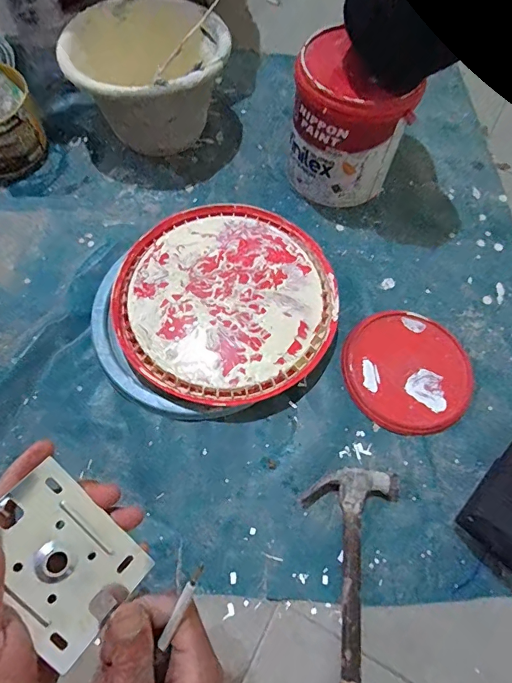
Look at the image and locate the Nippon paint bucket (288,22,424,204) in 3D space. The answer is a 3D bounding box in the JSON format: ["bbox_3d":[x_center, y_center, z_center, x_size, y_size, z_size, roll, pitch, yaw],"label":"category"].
[{"bbox_3d":[0.142,-0.340,0.674,0.173,0.190,0.158,5,65,-1],"label":"Nippon paint bucket"}]

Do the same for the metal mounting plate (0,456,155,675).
[{"bbox_3d":[-0.127,0.141,0.271,0.103,0.004,0.077,51,59,-10],"label":"metal mounting plate"}]

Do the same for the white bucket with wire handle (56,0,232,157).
[{"bbox_3d":[-0.161,-0.444,0.728,0.218,0.158,0.231,1,65,-3],"label":"white bucket with wire handle"}]

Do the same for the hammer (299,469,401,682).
[{"bbox_3d":[0.094,0.312,0.460,0.106,0.024,0.341,10,65,2],"label":"hammer"}]

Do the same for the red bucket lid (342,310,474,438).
[{"bbox_3d":[0.212,0.039,0.598,0.171,0.010,0.178,1,65,-3],"label":"red bucket lid"}]

